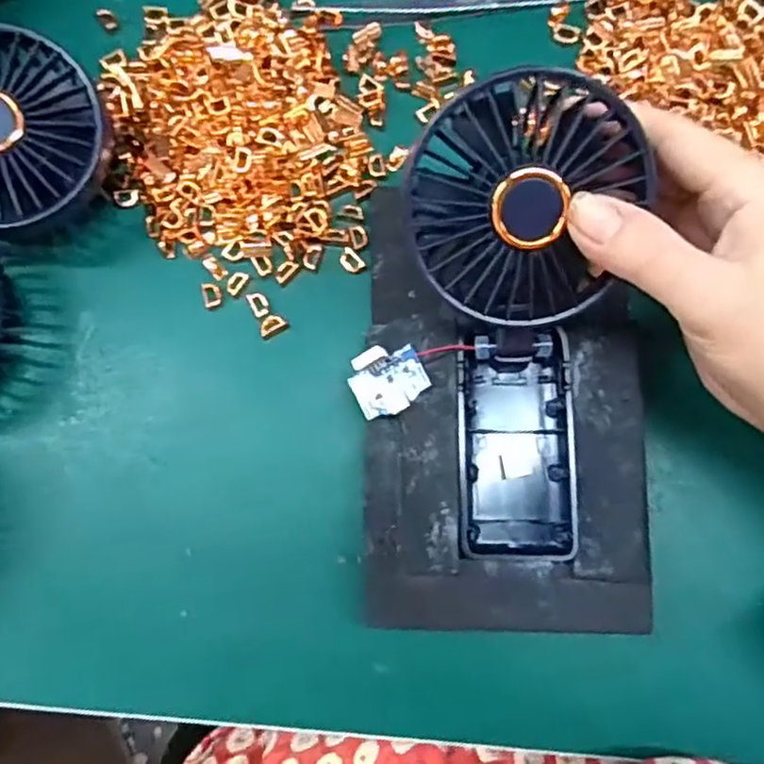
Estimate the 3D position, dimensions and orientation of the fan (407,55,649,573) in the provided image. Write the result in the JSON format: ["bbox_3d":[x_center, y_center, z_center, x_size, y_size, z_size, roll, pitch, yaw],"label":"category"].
[{"bbox_3d":[0.054,-0.021,0.259,0.077,0.042,0.181,-2,104,1],"label":"fan"}]

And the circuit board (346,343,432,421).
[{"bbox_3d":[0.001,0.000,0.269,0.031,0.014,0.025,-32,72,10],"label":"circuit board"}]

